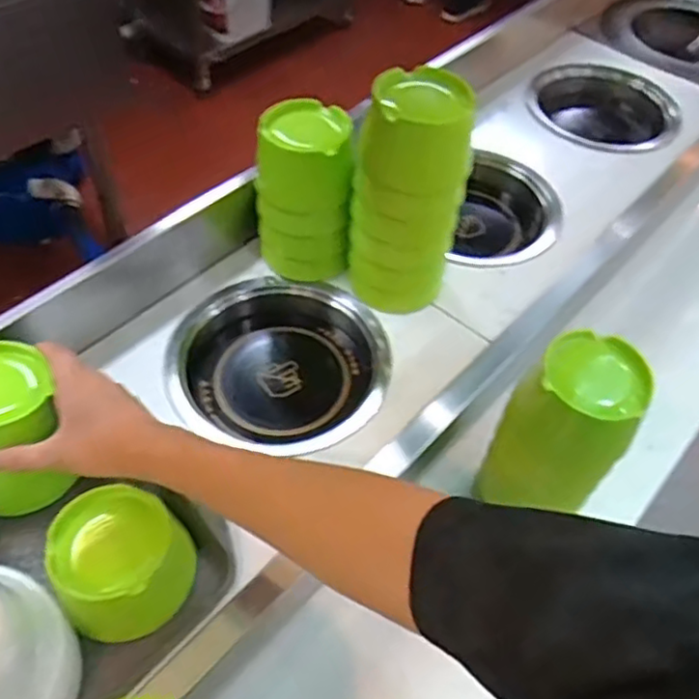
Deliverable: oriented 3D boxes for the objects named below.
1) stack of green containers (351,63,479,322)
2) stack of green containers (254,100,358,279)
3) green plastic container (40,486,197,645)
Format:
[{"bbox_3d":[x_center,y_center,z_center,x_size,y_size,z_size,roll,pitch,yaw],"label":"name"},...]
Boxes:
[{"bbox_3d":[0.059,-0.157,0.682,0.107,0.225,0.107,7,52,2],"label":"stack of green containers"},{"bbox_3d":[-0.050,-0.169,0.733,0.100,0.167,0.092,1,52,-3],"label":"stack of green containers"},{"bbox_3d":[-0.175,0.163,0.523,0.098,0.069,0.093,-20,56,-18],"label":"green plastic container"}]

